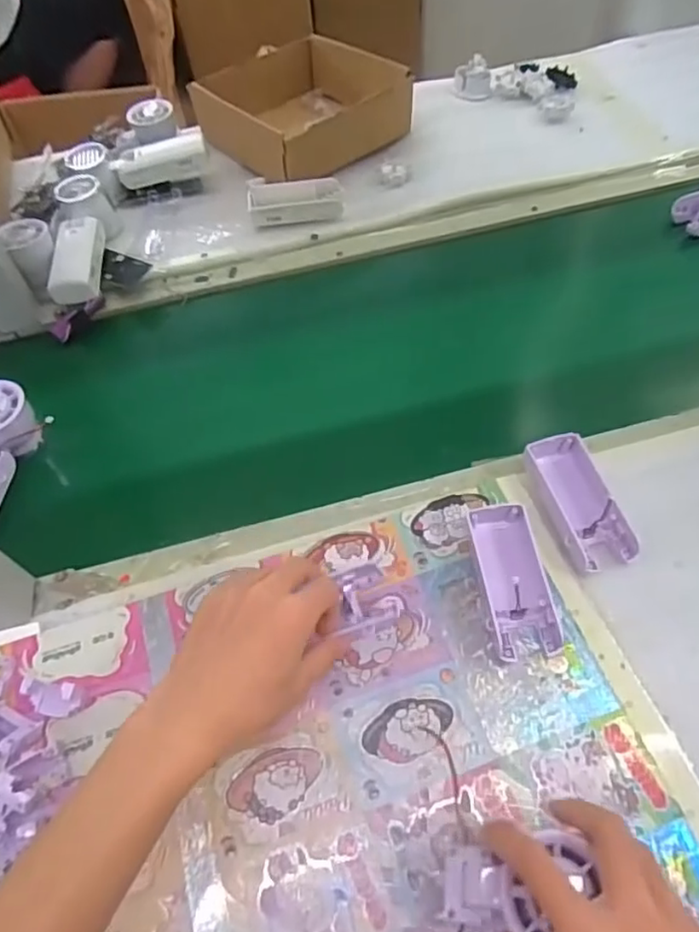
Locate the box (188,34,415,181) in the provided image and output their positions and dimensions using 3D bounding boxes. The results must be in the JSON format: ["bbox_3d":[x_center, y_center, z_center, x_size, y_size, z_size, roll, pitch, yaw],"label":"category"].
[{"bbox_3d":[-0.053,-0.465,0.782,0.223,0.065,0.214,-38,61,-22],"label":"box"}]

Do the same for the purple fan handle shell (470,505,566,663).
[{"bbox_3d":[0.119,0.082,0.442,0.044,0.024,0.109,-7,57,-2],"label":"purple fan handle shell"}]

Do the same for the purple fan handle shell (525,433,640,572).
[{"bbox_3d":[0.174,0.026,0.467,0.049,0.022,0.106,-14,57,-7],"label":"purple fan handle shell"}]

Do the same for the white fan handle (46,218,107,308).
[{"bbox_3d":[-0.290,-0.223,0.655,0.047,0.030,0.104,-4,57,0],"label":"white fan handle"}]

